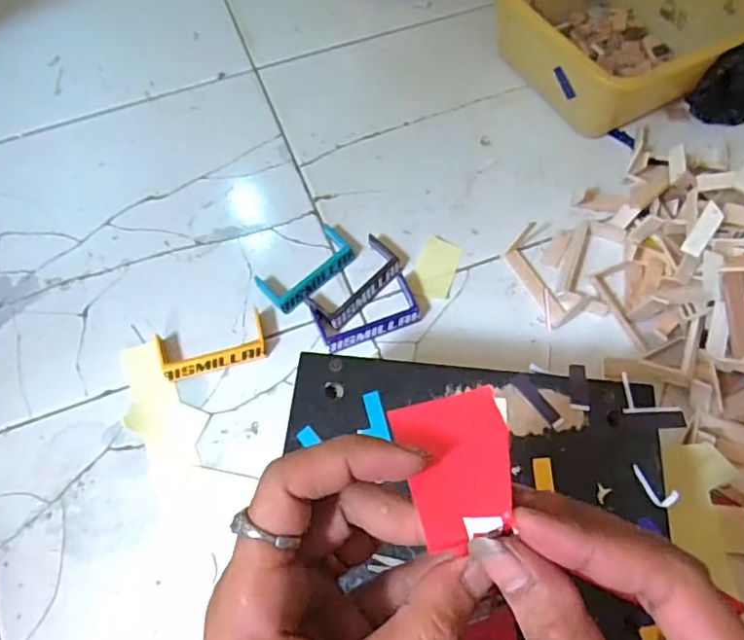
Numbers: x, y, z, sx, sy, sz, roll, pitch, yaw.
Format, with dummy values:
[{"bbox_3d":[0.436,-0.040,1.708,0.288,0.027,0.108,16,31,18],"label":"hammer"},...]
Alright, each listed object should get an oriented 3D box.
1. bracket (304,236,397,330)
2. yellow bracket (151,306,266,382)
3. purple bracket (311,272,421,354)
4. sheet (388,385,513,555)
[{"bbox_3d":[-0.017,-0.043,0.641,0.053,0.011,0.110,40,69,18],"label":"bracket"},{"bbox_3d":[-0.166,0.028,0.616,0.109,0.013,0.053,-18,65,-9],"label":"yellow bracket"},{"bbox_3d":[-0.004,-0.007,0.623,0.107,0.012,0.057,-21,65,-11],"label":"purple bracket"},{"bbox_3d":[0.031,0.049,0.203,0.038,0.004,0.050,-14,57,-6],"label":"sheet"}]

